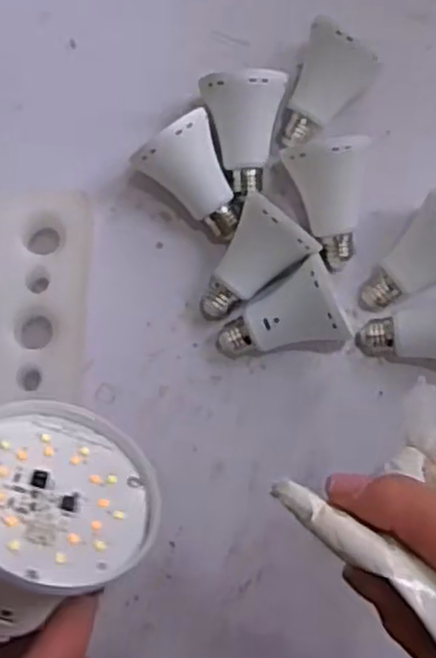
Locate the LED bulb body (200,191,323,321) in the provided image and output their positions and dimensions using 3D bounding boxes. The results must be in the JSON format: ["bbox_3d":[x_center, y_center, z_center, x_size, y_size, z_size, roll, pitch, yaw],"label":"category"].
[{"bbox_3d":[0.022,-0.045,0.558,0.058,0.056,0.087,40,85,5],"label":"LED bulb body"}]

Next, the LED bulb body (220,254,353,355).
[{"bbox_3d":[0.046,-0.010,0.553,0.095,0.056,0.061,-20,83,-2],"label":"LED bulb body"}]

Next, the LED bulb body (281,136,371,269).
[{"bbox_3d":[0.082,-0.091,0.561,0.055,0.054,0.082,-7,83,-1],"label":"LED bulb body"}]

